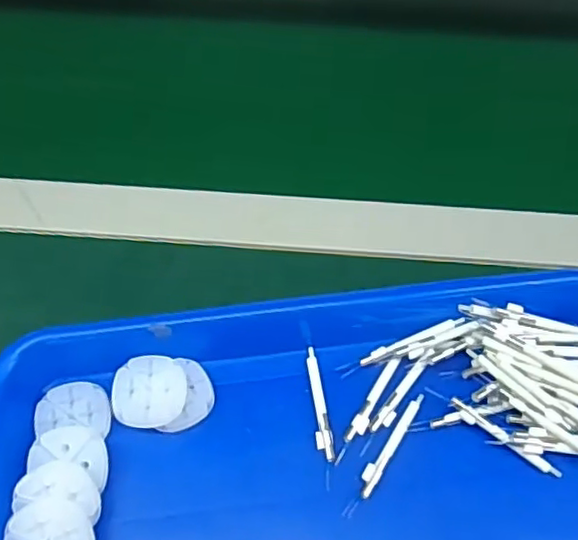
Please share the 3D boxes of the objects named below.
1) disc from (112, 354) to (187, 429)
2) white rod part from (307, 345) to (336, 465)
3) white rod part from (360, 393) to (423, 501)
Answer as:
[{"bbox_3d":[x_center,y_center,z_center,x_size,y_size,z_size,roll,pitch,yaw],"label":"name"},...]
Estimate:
[{"bbox_3d":[-0.068,0.059,0.301,0.034,0.004,0.035,7,58,-10],"label":"disc"},{"bbox_3d":[0.015,0.066,0.311,0.007,0.004,0.059,-7,60,-3],"label":"white rod part"},{"bbox_3d":[0.050,0.084,0.301,0.008,0.004,0.058,30,64,17],"label":"white rod part"}]

